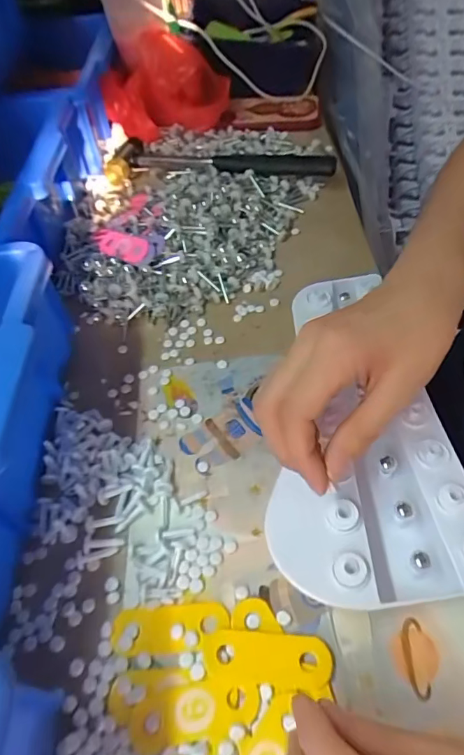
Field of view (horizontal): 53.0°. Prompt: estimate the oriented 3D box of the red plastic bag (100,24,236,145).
[{"bbox_3d":[-0.072,-0.331,0.525,0.138,0.092,0.065,-2,52,-1],"label":"red plastic bag"}]

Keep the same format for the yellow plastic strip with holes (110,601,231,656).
[{"bbox_3d":[-0.033,0.136,0.252,0.063,0.004,0.023,-6,51,1],"label":"yellow plastic strip with holes"}]

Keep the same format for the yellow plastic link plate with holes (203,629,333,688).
[{"bbox_3d":[0.018,0.143,0.239,0.064,0.005,0.023,3,52,3],"label":"yellow plastic link plate with holes"}]

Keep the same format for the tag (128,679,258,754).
[{"bbox_3d":[-0.019,0.163,0.227,0.063,0.004,0.023,-13,51,-2],"label":"tag"}]

